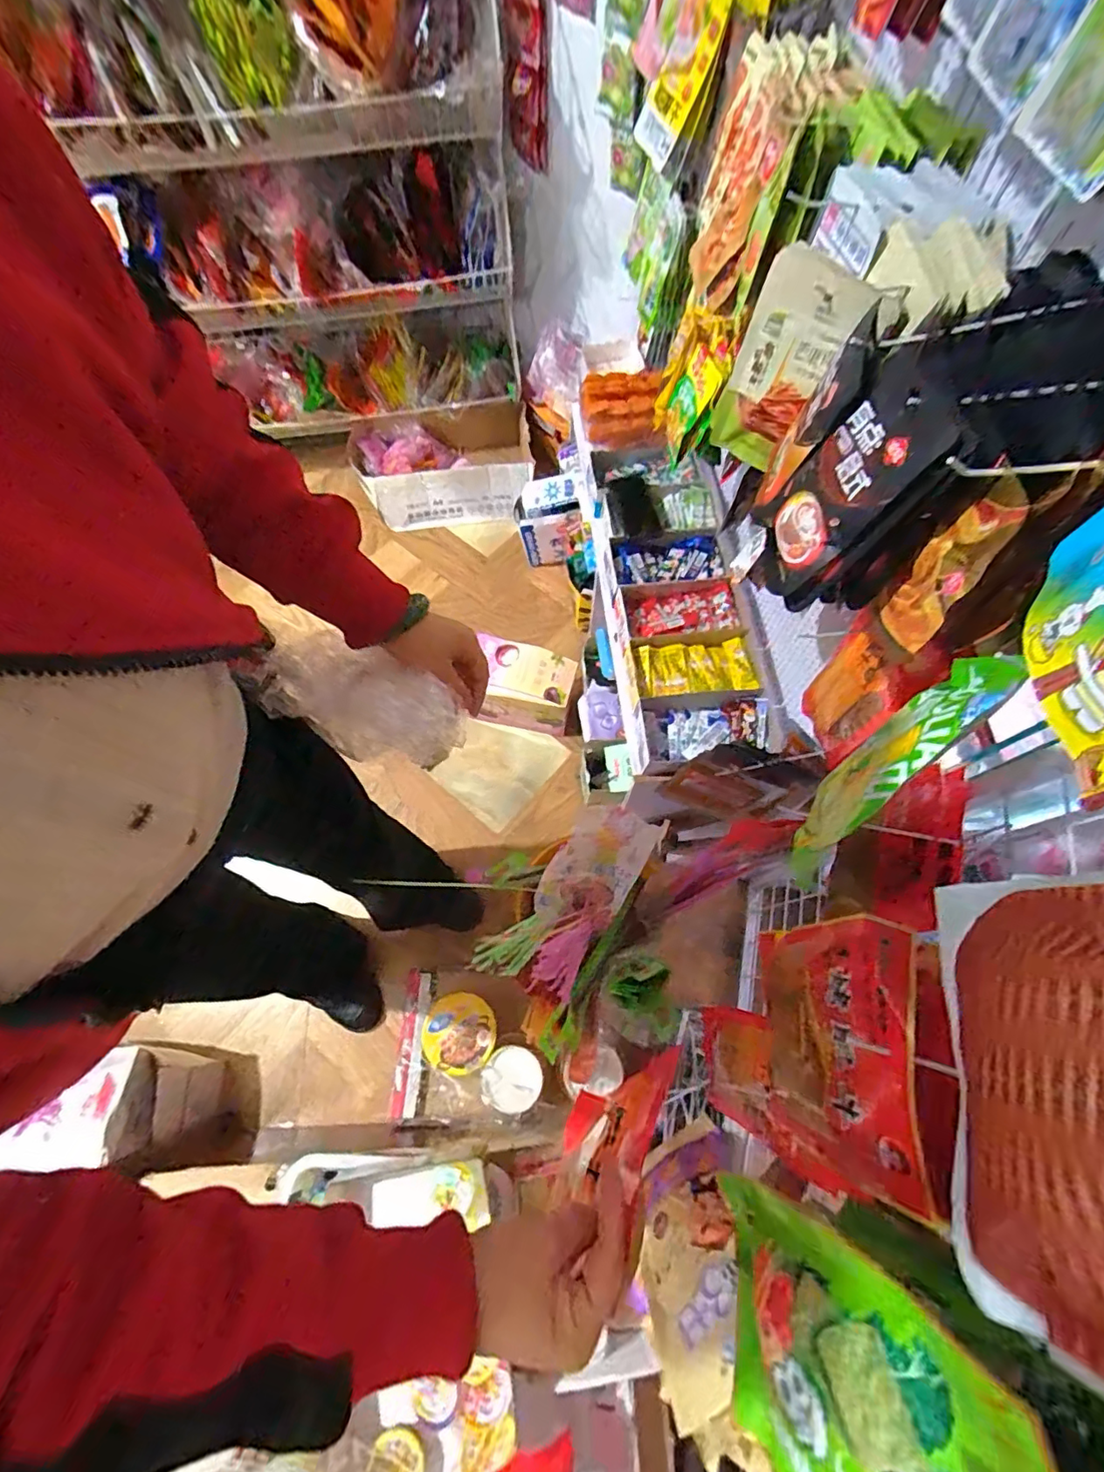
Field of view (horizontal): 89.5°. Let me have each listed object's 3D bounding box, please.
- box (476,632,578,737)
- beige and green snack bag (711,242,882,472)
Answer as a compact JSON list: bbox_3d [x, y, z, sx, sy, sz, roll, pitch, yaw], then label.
[{"bbox_3d":[-0.075,-0.110,1.315,0.244,0.196,0.140,11,68,4],"label":"box"},{"bbox_3d":[0.217,-0.361,0.549,0.026,0.181,0.100,-39,78,-24],"label":"beige and green snack bag"}]

